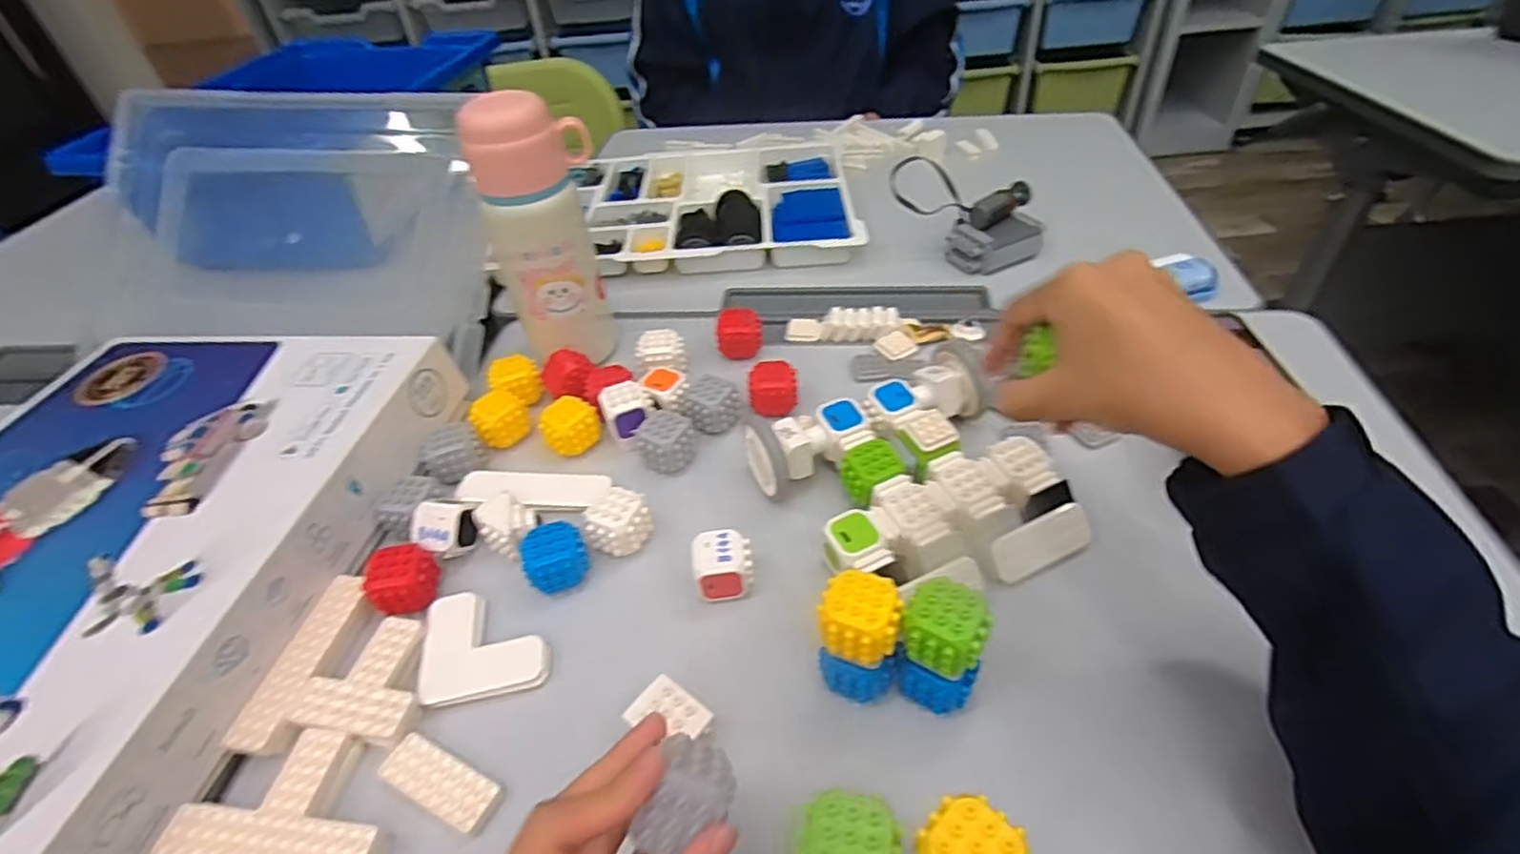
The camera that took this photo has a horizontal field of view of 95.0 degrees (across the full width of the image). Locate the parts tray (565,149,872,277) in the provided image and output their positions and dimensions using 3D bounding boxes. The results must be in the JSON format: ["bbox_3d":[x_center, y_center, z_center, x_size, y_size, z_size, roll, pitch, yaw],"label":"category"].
[{"bbox_3d":[-0.053,-0.243,0.762,0.289,0.033,0.261,-6,43,0],"label":"parts tray"}]

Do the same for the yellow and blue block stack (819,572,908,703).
[{"bbox_3d":[0.050,0.109,0.350,0.038,0.075,0.034,6,44,12],"label":"yellow and blue block stack"}]

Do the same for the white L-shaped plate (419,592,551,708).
[{"bbox_3d":[-0.156,0.122,0.396,0.066,0.010,0.066,-13,43,-8],"label":"white L-shaped plate"}]

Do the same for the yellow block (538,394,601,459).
[{"bbox_3d":[-0.138,0.000,0.509,0.041,0.031,0.029,-26,46,-20],"label":"yellow block"}]

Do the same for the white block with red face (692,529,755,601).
[{"bbox_3d":[-0.021,0.084,0.412,0.033,0.034,0.031,-8,43,-3],"label":"white block with red face"}]

